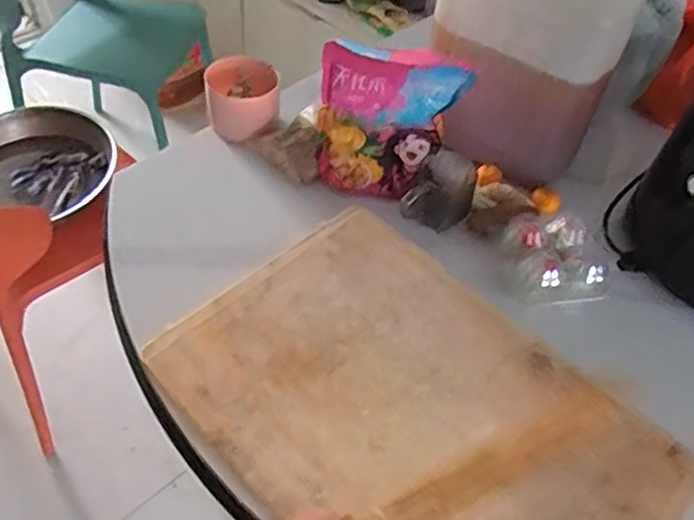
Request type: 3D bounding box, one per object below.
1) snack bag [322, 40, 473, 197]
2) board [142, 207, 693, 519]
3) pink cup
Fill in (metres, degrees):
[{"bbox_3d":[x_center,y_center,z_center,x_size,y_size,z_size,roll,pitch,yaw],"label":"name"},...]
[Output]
[{"bbox_3d":[0.049,-0.164,0.801,0.170,0.217,0.046,7,50,1],"label":"snack bag"},{"bbox_3d":[0.067,0.156,0.654,0.480,0.016,0.326,38,57,23],"label":"board"},{"bbox_3d":[-0.149,-0.233,0.935,0.094,0.067,0.125,-13,53,-15],"label":"pink cup"}]

